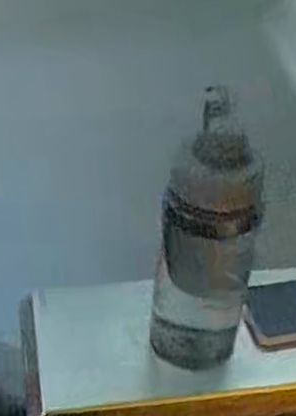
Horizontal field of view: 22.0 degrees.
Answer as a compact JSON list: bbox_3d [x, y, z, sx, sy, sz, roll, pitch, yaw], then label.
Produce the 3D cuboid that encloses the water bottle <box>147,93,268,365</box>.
[{"bbox_3d":[0.053,0.036,0.697,0.089,0.267,0.076,6,39,4],"label":"water bottle"}]

